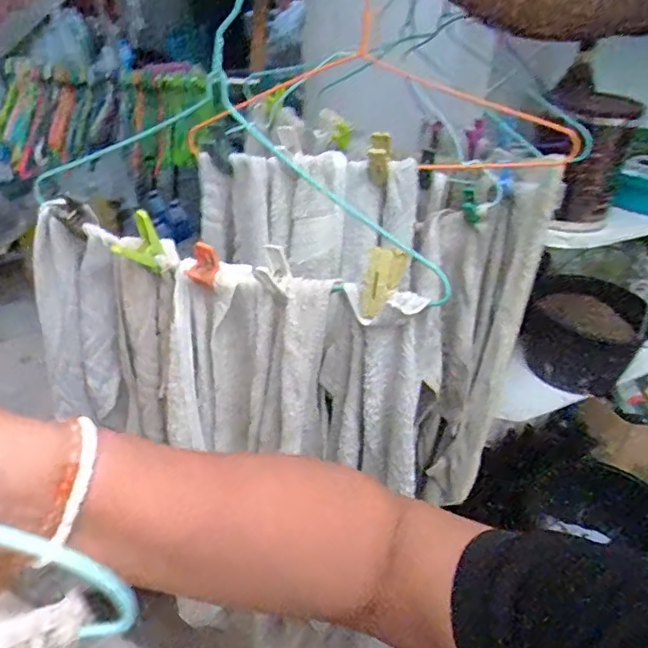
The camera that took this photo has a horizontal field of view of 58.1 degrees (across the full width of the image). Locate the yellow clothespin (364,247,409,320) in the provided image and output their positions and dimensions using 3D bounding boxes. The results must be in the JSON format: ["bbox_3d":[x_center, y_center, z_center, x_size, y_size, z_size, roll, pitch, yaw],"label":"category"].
[{"bbox_3d":[0.048,-0.035,0.495,0.026,0.061,0.019,21,4,24],"label":"yellow clothespin"}]

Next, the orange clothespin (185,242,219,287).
[{"bbox_3d":[-0.115,-0.057,0.551,0.029,0.041,0.026,2,35,-1],"label":"orange clothespin"}]

